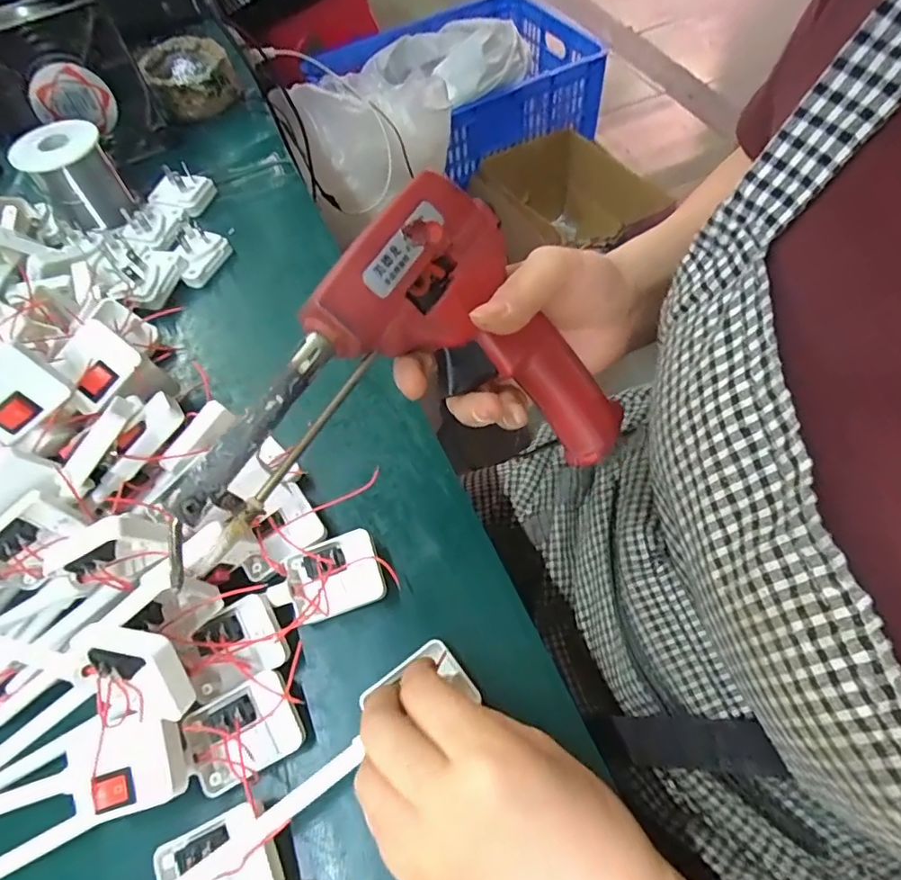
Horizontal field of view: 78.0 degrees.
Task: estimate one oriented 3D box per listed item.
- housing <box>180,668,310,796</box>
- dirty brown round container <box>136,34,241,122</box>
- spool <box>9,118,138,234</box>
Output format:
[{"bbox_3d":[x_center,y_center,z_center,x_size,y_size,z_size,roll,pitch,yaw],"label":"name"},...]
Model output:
[{"bbox_3d":[-0.097,0.135,0.259,0.049,0.015,0.038,-27,61,-11],"label":"housing"},{"bbox_3d":[-0.251,-0.349,0.542,0.079,0.047,0.083,-2,59,3],"label":"dirty brown round container"},{"bbox_3d":[-0.295,-0.208,0.441,0.058,0.057,0.063,-2,59,3],"label":"spool"}]

